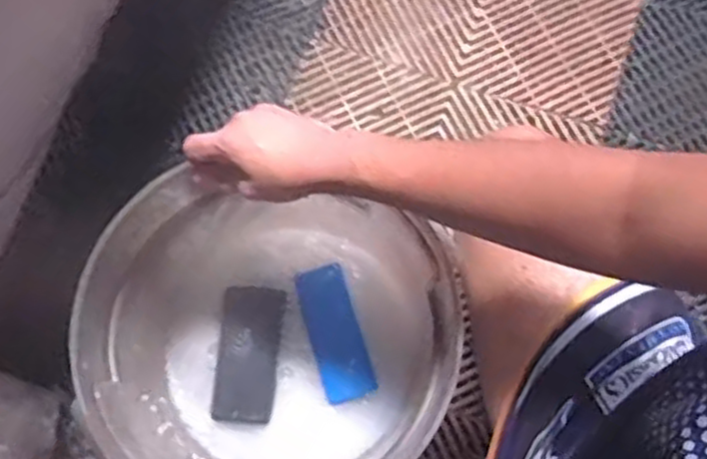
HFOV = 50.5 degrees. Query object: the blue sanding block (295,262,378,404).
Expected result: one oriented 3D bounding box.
[{"bbox_3d":[-0.020,0.110,0.806,0.053,0.014,0.144,-17,77,-5],"label":"blue sanding block"}]

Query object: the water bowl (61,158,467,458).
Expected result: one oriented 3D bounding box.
[{"bbox_3d":[-0.070,0.112,0.704,0.307,0.216,0.279,0,76,0],"label":"water bowl"}]

